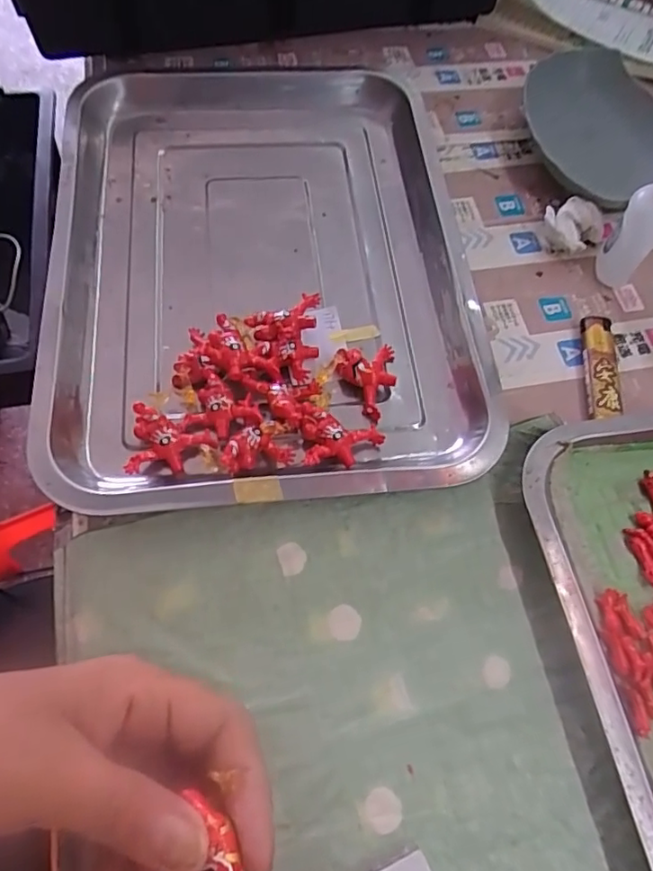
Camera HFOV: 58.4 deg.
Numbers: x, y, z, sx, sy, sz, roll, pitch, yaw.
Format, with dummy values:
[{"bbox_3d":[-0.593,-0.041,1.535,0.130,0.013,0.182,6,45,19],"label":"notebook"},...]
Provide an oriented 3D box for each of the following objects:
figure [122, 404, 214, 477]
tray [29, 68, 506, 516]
[{"bbox_3d":[-0.086,0.003,0.322,0.044,0.016,0.036,1,63,-1],"label":"figure"},{"bbox_3d":[-0.043,-0.117,0.383,0.253,0.031,0.337,-5,64,-4],"label":"tray"}]

